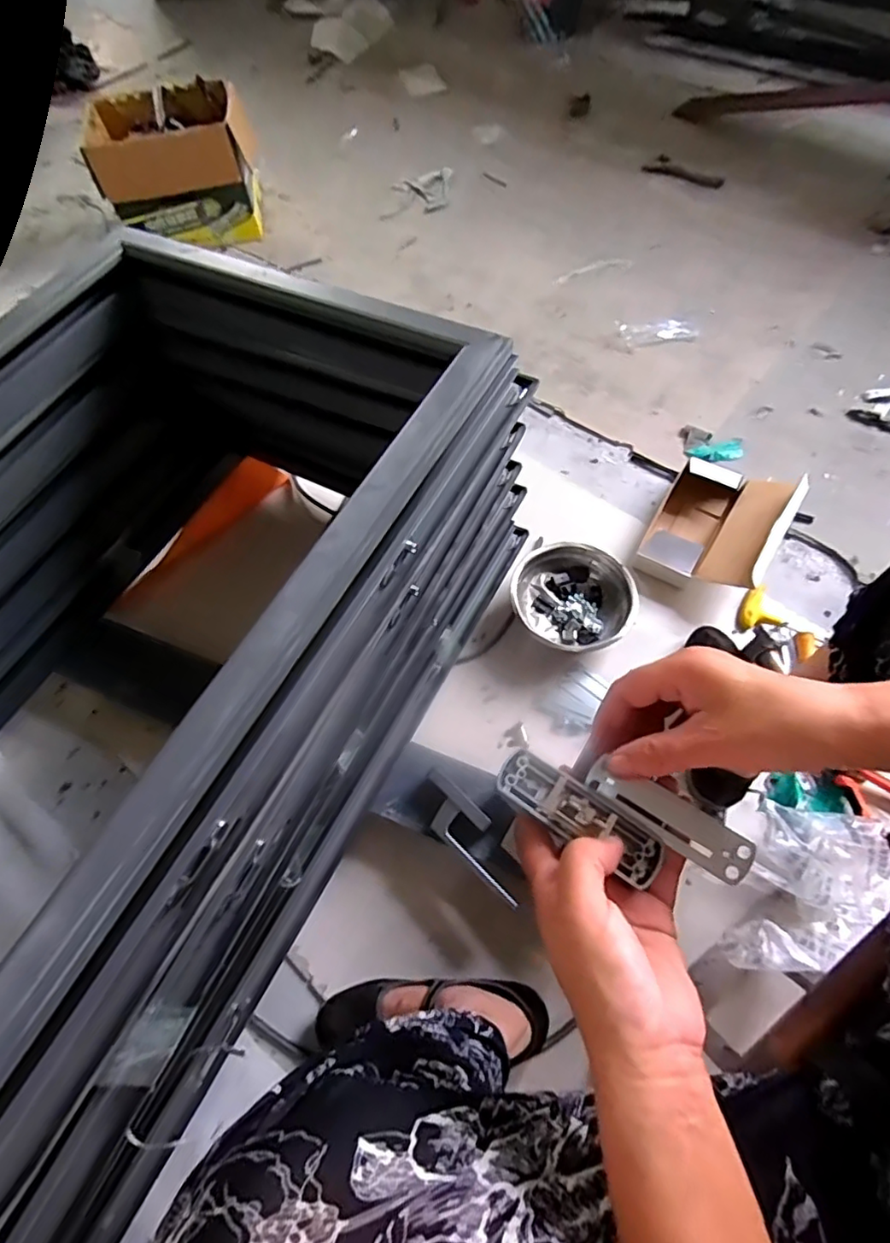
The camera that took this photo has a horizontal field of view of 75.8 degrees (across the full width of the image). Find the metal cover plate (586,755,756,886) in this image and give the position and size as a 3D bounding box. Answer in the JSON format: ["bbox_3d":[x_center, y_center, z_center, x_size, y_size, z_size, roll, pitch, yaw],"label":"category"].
[{"bbox_3d":[0.129,0.113,0.325,0.090,0.004,0.027,31,90,16],"label":"metal cover plate"}]

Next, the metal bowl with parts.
[{"bbox_3d":[0.198,-0.029,0.887,0.183,0.075,0.177,-2,61,3],"label":"metal bowl with parts"}]

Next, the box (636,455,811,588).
[{"bbox_3d":[0.436,-0.152,0.922,0.182,0.088,0.223,28,67,19],"label":"box"}]

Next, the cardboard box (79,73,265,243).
[{"bbox_3d":[-0.631,-1.089,1.387,0.348,0.250,0.276,-11,60,-2],"label":"cardboard box"}]

